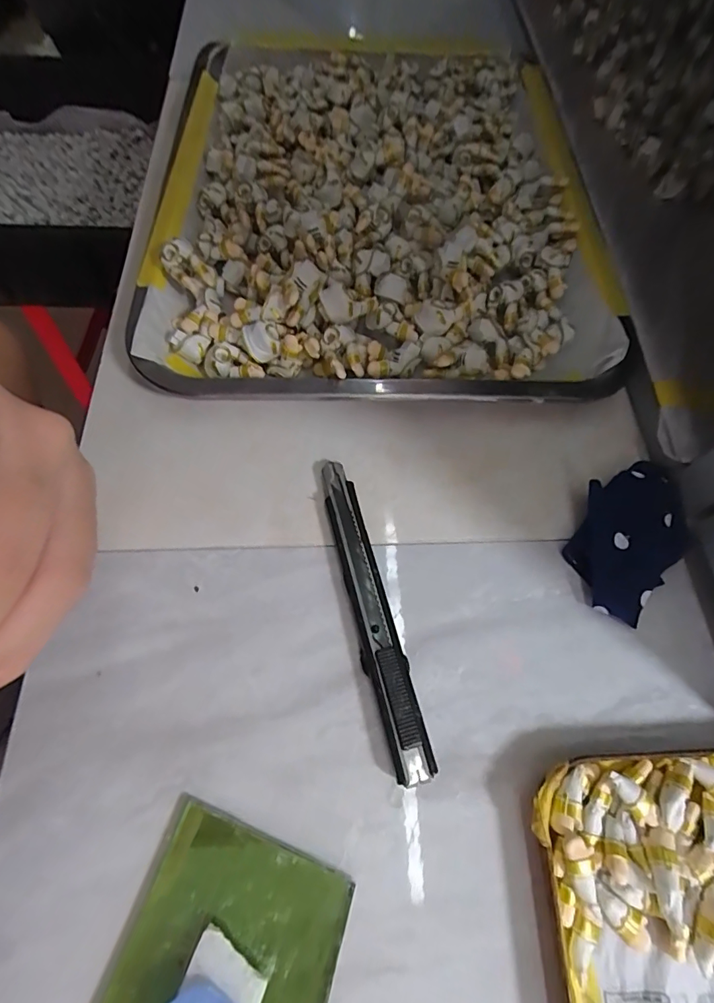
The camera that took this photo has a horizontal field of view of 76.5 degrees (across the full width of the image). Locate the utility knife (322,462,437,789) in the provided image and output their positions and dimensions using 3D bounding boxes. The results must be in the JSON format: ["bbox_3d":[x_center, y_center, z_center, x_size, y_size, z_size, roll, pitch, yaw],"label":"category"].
[{"bbox_3d":[0.005,0.044,0.192,0.016,0.011,0.133,-14,66,-8],"label":"utility knife"}]

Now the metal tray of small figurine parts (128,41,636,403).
[{"bbox_3d":[0.012,-0.194,0.292,0.260,0.040,0.321,0,64,-2],"label":"metal tray of small figurine parts"}]

